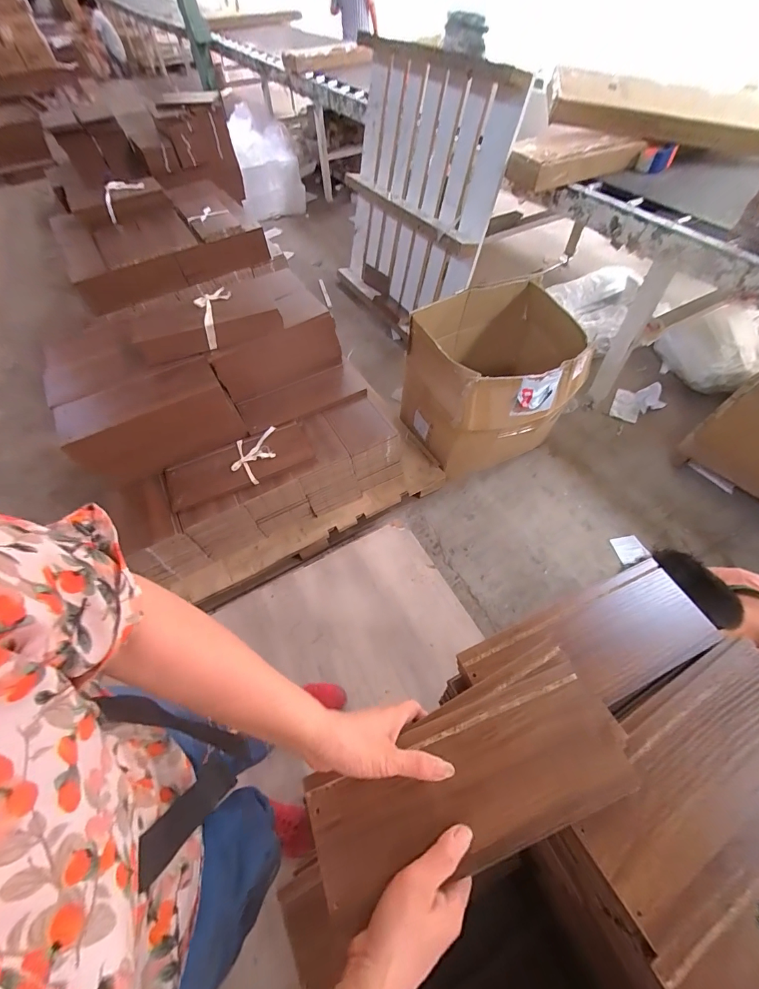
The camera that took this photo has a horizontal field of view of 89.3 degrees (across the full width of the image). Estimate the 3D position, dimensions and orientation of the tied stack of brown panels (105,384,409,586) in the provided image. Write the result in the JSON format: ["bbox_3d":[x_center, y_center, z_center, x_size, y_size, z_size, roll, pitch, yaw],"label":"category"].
[{"bbox_3d":[-0.397,-0.054,1.457,0.970,0.248,0.333,-25,60,-13],"label":"tied stack of brown panels"}]

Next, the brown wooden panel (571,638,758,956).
[{"bbox_3d":[0.330,0.272,0.383,0.296,0.021,0.133,-24,60,-13],"label":"brown wooden panel"}]

